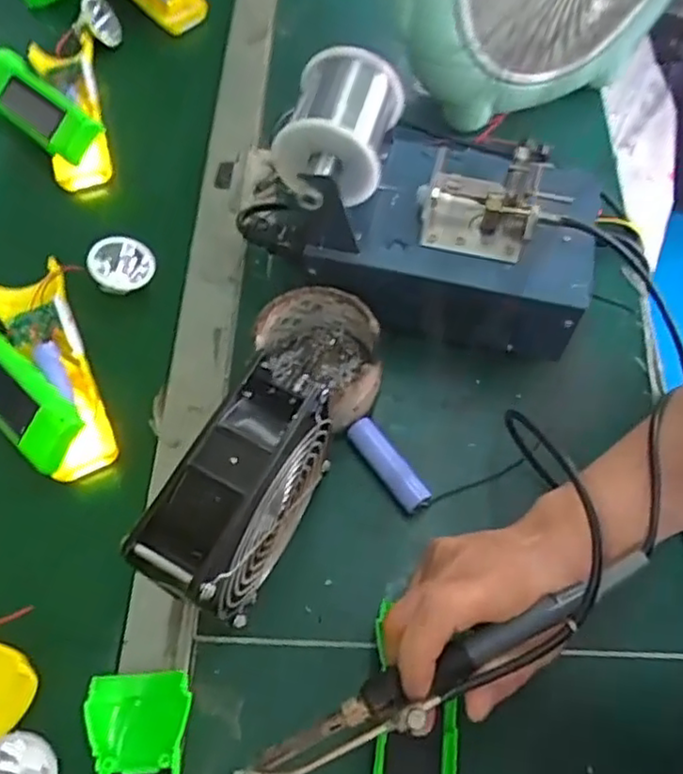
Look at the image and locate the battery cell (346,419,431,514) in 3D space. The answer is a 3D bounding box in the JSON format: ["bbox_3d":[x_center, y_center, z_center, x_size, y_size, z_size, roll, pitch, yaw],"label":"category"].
[{"bbox_3d":[0.031,0.048,0.416,0.021,0.018,0.065,-34,66,-15],"label":"battery cell"}]

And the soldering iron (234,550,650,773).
[{"bbox_3d":[0.051,0.128,0.298,0.205,0.034,0.027,-26,64,-5],"label":"soldering iron"}]

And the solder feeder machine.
[{"bbox_3d":[0.048,-0.122,0.436,0.230,0.135,0.141,7,63,6],"label":"solder feeder machine"}]

